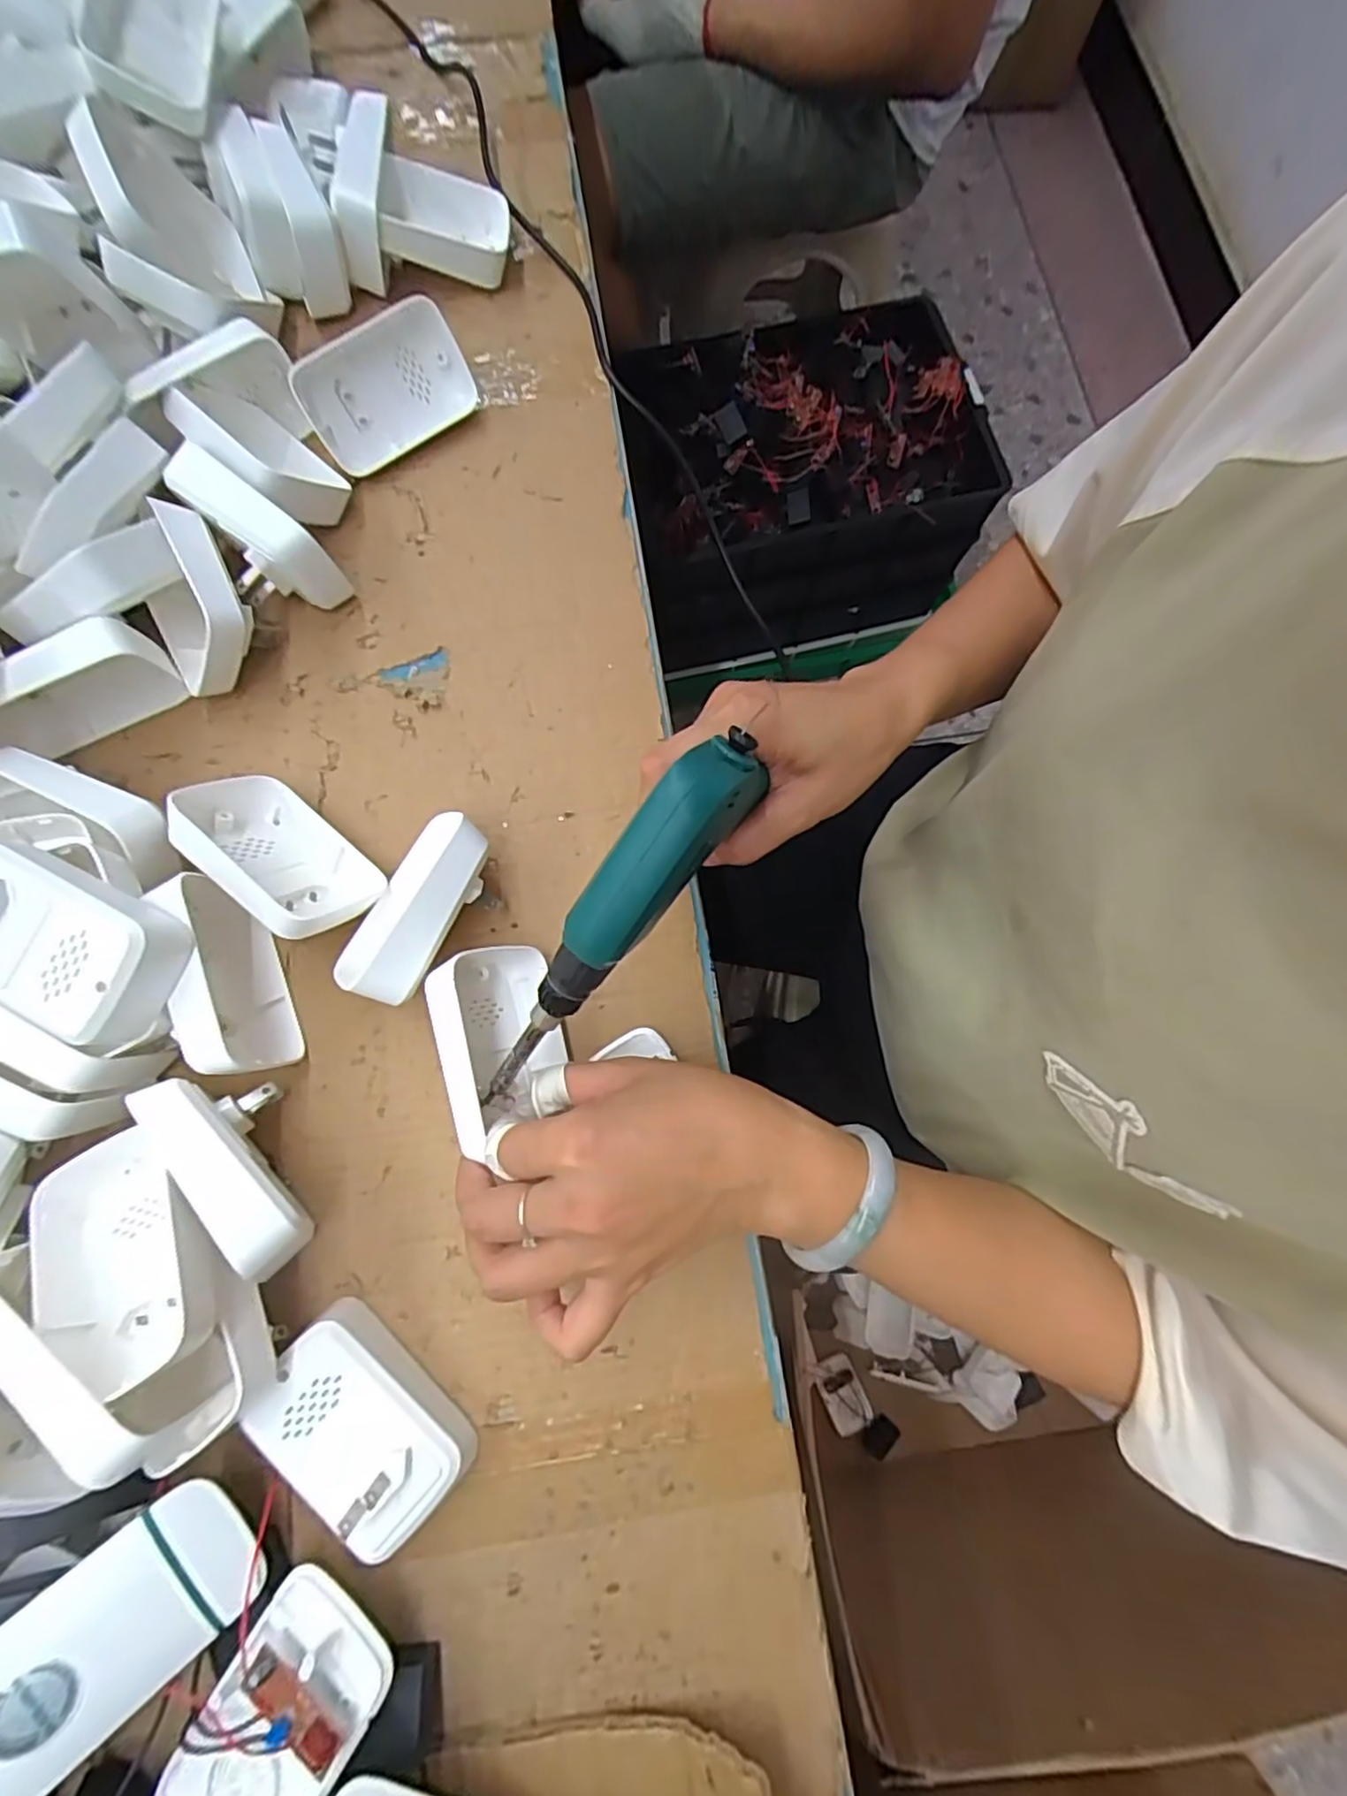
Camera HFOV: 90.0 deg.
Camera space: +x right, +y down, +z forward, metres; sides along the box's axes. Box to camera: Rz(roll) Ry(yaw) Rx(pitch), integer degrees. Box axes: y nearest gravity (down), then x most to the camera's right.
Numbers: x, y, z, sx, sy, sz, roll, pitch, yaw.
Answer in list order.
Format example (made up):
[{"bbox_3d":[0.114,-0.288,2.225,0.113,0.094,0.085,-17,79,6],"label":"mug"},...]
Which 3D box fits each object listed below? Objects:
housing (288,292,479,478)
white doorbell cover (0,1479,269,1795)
[{"bbox_3d":[-0.167,-0.296,0.394,0.094,0.058,0.027,-35,59,-6],"label":"housing"},{"bbox_3d":[-0.212,0.276,0.249,0.098,0.007,0.058,-34,97,-30],"label":"white doorbell cover"}]

